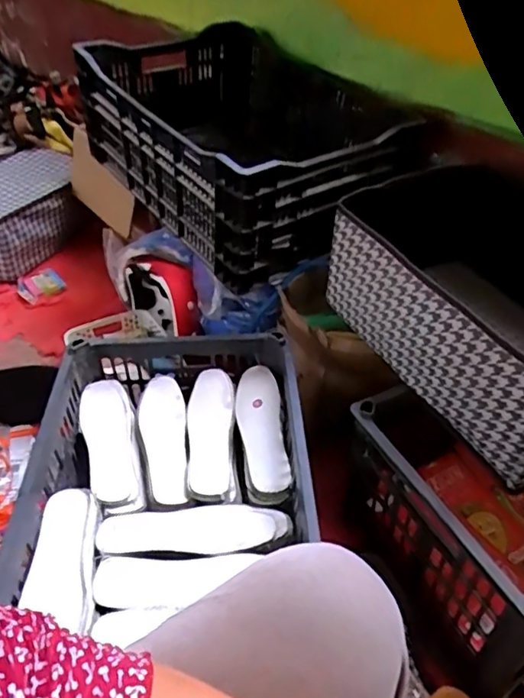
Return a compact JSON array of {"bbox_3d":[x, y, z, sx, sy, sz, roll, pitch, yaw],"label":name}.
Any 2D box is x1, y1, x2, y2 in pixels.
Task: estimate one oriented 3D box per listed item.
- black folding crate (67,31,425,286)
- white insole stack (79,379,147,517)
[{"bbox_3d":[-0.027,-0.410,1.084,0.458,0.262,0.560,-27,48,-23],"label":"black folding crate"},{"bbox_3d":[-0.215,0.143,0.814,0.079,0.044,0.233,-17,45,-14],"label":"white insole stack"}]

